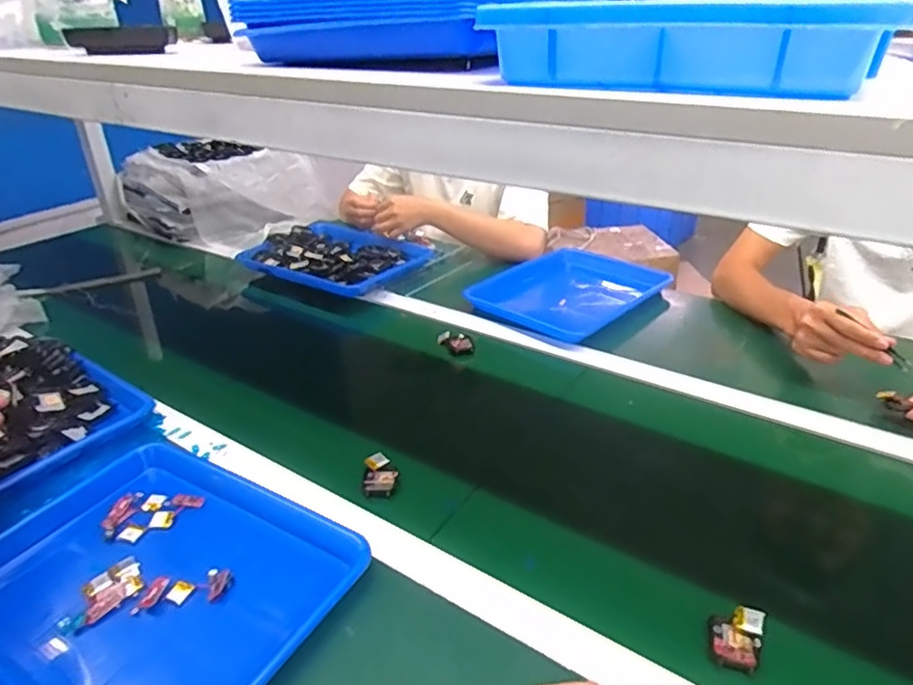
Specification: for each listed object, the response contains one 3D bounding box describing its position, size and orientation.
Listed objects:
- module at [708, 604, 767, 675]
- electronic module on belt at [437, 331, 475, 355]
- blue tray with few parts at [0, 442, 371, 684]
[{"bbox_3d":[0.229,0.240,0.504,0.039,0.018,0.052,15,34,28],"label":"module"},{"bbox_3d":[0.000,0.001,0.951,0.061,0.019,0.033,25,39,39],"label":"electronic module on belt"},{"bbox_3d":[-0.276,0.219,0.569,0.340,0.044,0.263,15,33,27],"label":"blue tray with few parts"}]

